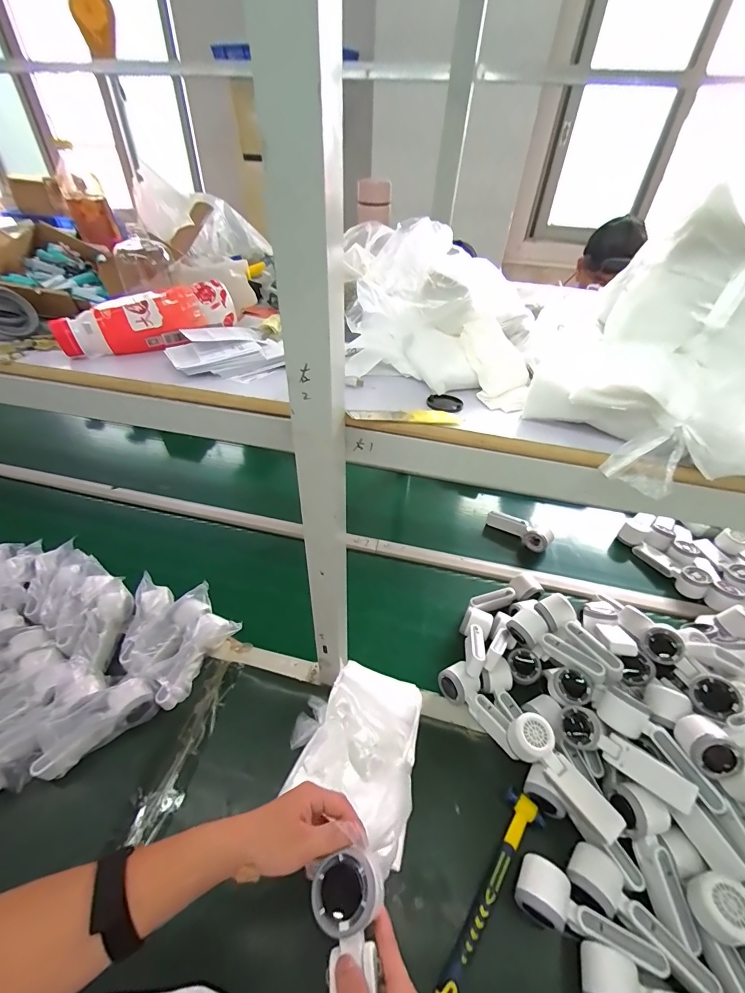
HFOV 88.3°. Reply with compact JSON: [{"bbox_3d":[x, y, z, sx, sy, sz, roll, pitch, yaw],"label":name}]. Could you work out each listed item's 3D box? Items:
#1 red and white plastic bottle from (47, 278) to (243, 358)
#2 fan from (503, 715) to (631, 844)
[{"bbox_3d":[-0.274,-0.216,0.470,0.199,0.065,0.041,-17,46,-21],"label":"red and white plastic bottle"},{"bbox_3d":[0.277,0.404,0.562,0.050,0.056,0.165,-26,49,-29],"label":"fan"}]

